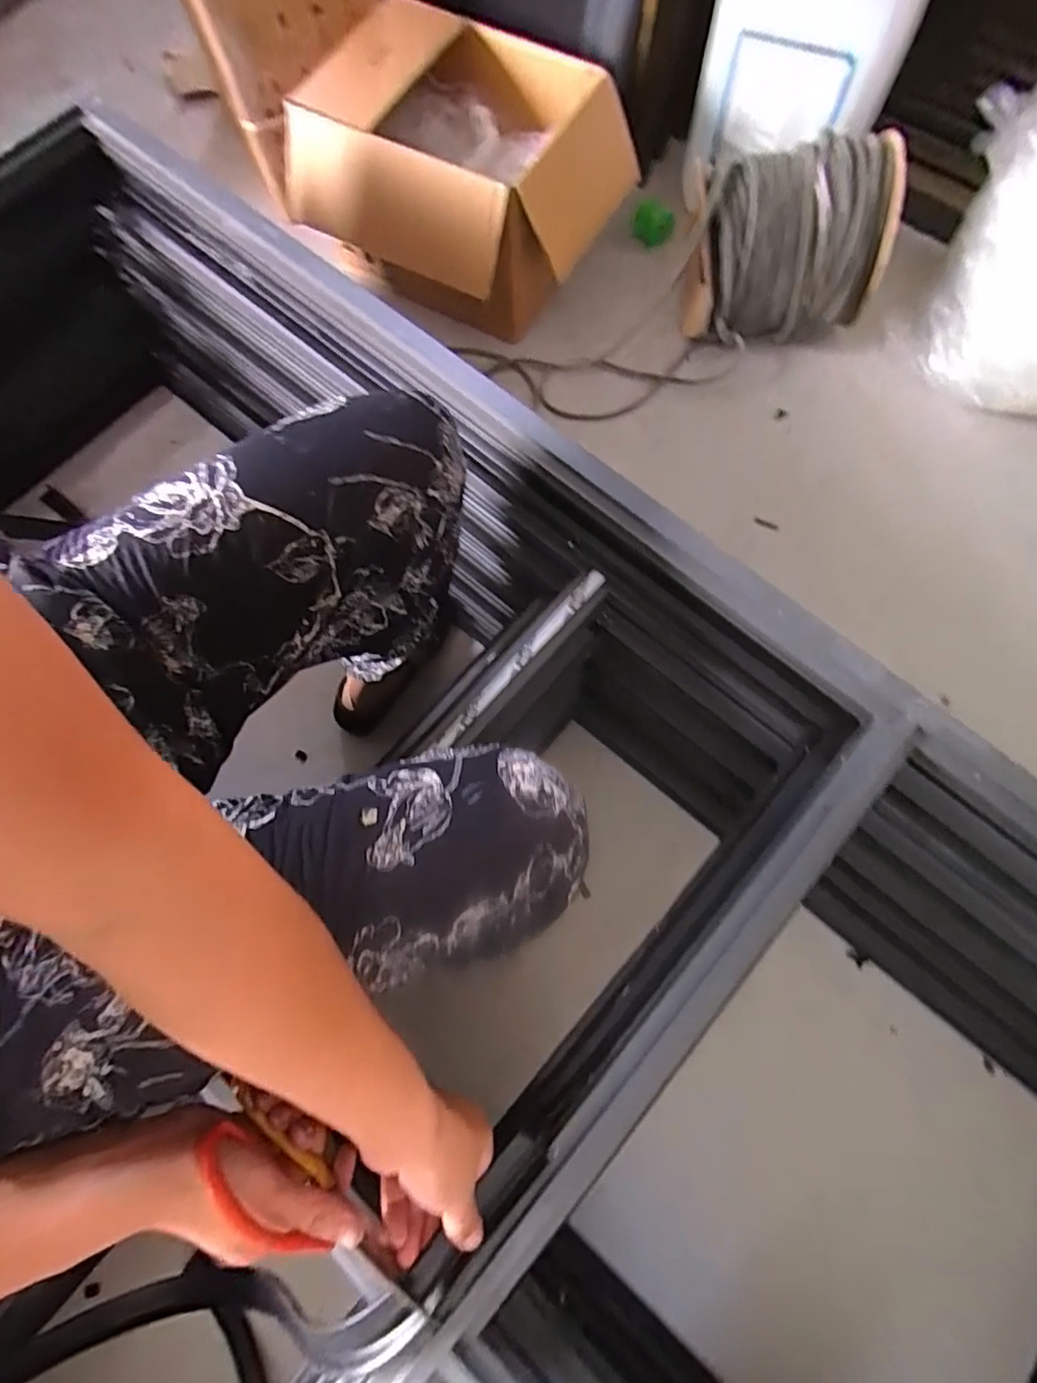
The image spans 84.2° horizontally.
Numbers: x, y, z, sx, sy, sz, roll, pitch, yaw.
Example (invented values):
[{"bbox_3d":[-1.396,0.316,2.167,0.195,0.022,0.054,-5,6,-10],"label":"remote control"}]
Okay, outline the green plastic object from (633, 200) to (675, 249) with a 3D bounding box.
[{"bbox_3d":[0.260,-0.896,1.109,0.078,0.067,0.072,8,75,3],"label":"green plastic object"}]

